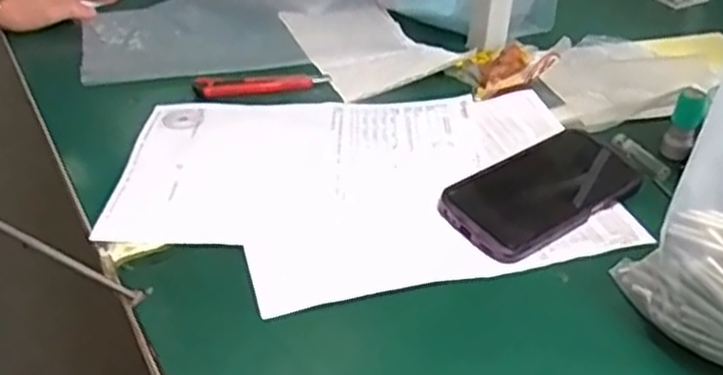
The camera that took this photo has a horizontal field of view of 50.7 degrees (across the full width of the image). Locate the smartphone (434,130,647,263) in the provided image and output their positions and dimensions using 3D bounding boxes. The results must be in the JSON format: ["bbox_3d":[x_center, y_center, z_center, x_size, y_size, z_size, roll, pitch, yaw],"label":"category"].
[{"bbox_3d":[0.140,0.001,0.591,0.172,0.013,0.082,-23,44,-31],"label":"smartphone"}]

